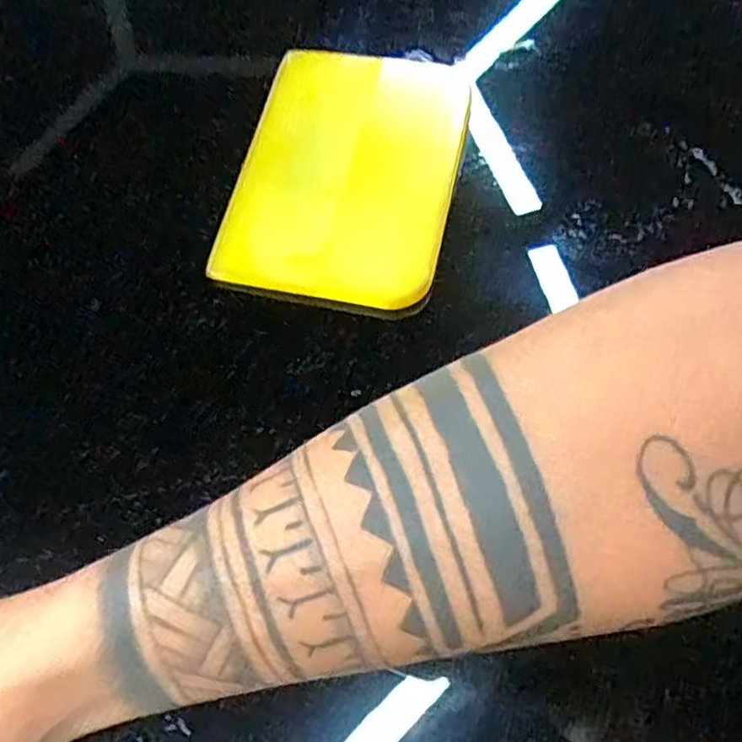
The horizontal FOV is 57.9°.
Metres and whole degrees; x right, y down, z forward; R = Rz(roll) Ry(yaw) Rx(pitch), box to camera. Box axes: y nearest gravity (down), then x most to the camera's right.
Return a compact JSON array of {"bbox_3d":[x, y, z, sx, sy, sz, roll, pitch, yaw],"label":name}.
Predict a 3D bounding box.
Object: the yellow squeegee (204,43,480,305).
[{"bbox_3d":[-0.008,-0.071,0.235,0.074,0.006,0.098,11,71,6],"label":"yellow squeegee"}]

